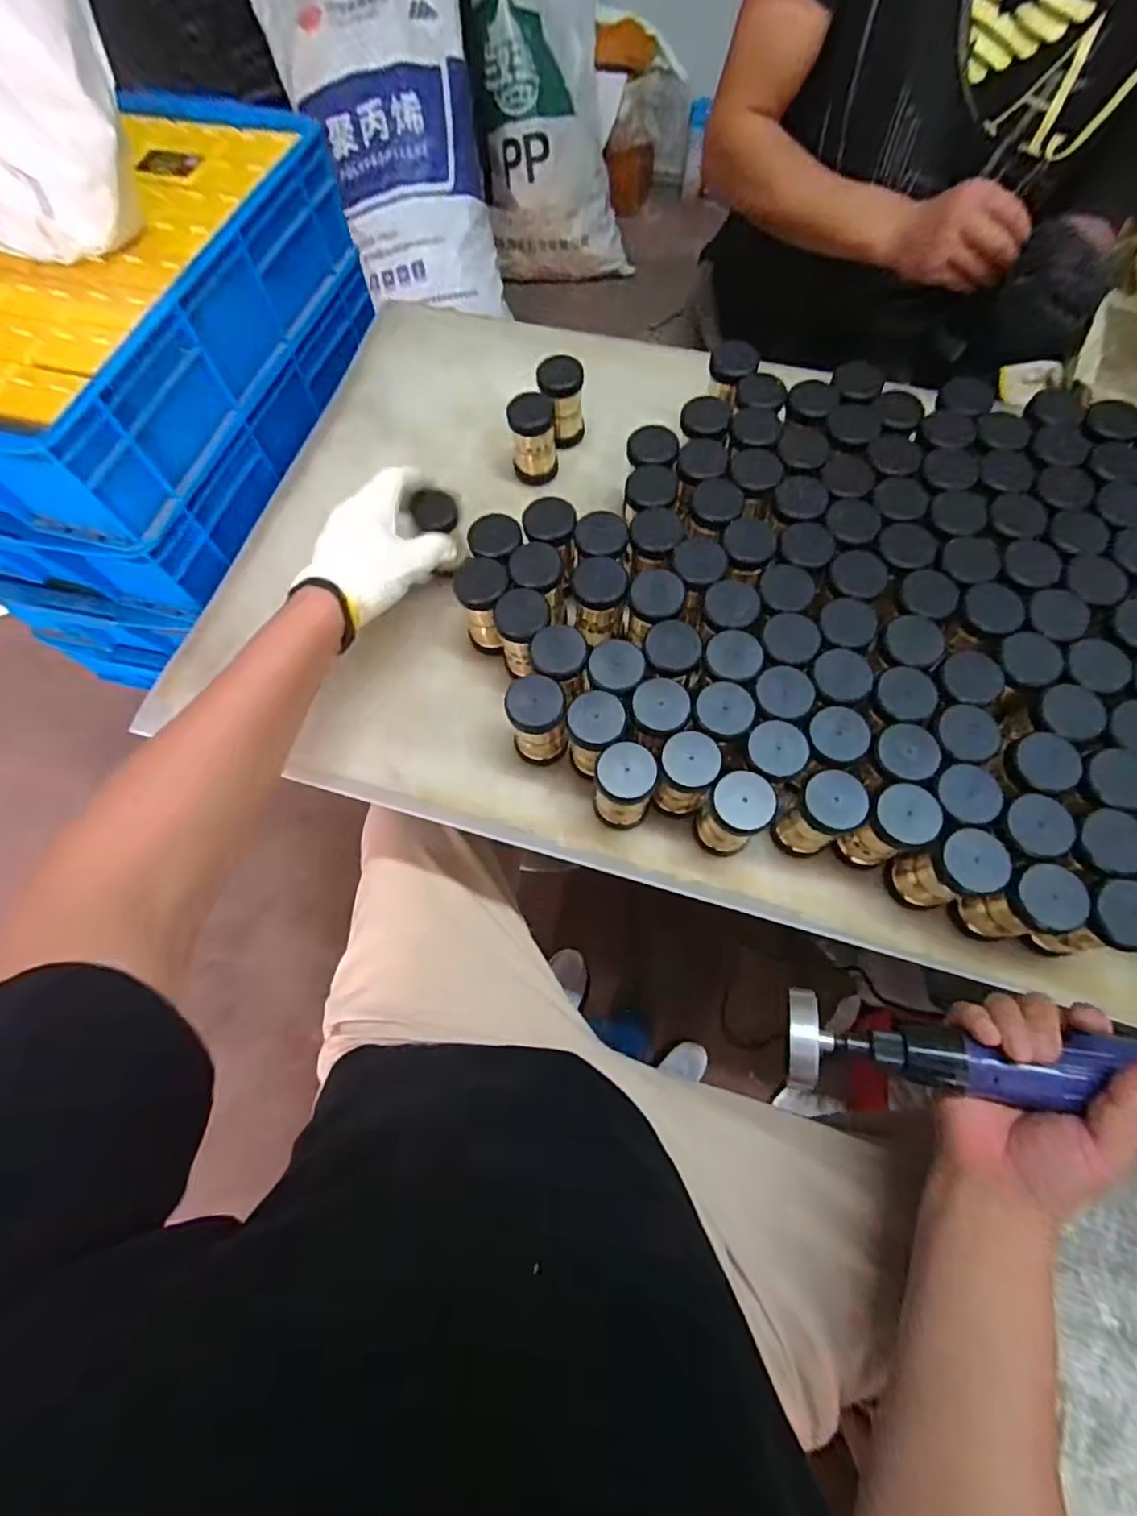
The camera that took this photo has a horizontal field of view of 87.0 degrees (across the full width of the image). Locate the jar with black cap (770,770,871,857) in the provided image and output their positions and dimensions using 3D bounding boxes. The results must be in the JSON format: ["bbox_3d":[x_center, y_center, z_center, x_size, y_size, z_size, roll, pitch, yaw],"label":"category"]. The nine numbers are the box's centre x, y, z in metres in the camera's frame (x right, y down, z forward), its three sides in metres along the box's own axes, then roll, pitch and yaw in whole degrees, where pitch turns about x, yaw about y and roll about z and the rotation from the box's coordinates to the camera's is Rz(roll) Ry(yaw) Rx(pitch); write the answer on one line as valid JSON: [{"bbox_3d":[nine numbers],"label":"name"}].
[{"bbox_3d":[0.185,0.046,0.448,0.042,0.090,0.042,-1,68,2],"label":"jar with black cap"}]

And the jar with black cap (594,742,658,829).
[{"bbox_3d":[0.043,0.024,0.461,0.042,0.081,0.042,-1,68,2],"label":"jar with black cap"}]

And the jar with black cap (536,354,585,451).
[{"bbox_3d":[-0.007,-0.360,0.613,0.046,0.074,0.041,-2,68,1],"label":"jar with black cap"}]

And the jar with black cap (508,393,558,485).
[{"bbox_3d":[-0.034,-0.316,0.599,0.045,0.072,0.037,-3,68,1],"label":"jar with black cap"}]

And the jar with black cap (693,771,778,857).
[{"bbox_3d":[0.122,0.046,0.450,0.042,0.093,0.041,-1,68,2],"label":"jar with black cap"}]

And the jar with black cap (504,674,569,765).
[{"bbox_3d":[-0.024,-0.028,0.485,0.044,0.085,0.042,-1,68,2],"label":"jar with black cap"}]

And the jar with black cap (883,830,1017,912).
[{"bbox_3d":[0.270,0.082,0.430,0.043,0.082,0.041,-1,68,2],"label":"jar with black cap"}]

